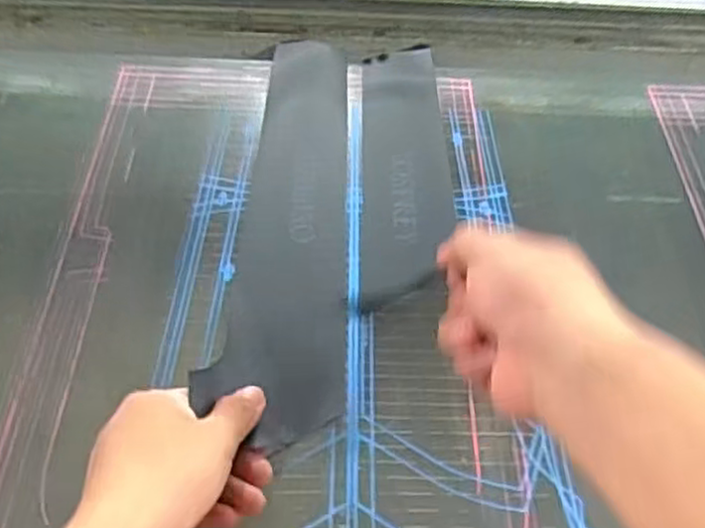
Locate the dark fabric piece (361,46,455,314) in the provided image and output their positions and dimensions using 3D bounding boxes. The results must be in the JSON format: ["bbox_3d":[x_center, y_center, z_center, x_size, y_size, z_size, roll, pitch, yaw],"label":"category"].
[{"bbox_3d":[0.043,-0.086,0.601,0.077,0.005,0.296,4,51,1],"label":"dark fabric piece"}]

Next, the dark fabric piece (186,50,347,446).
[{"bbox_3d":[-0.046,-0.048,0.549,0.084,0.033,0.385,2,53,-1],"label":"dark fabric piece"}]

